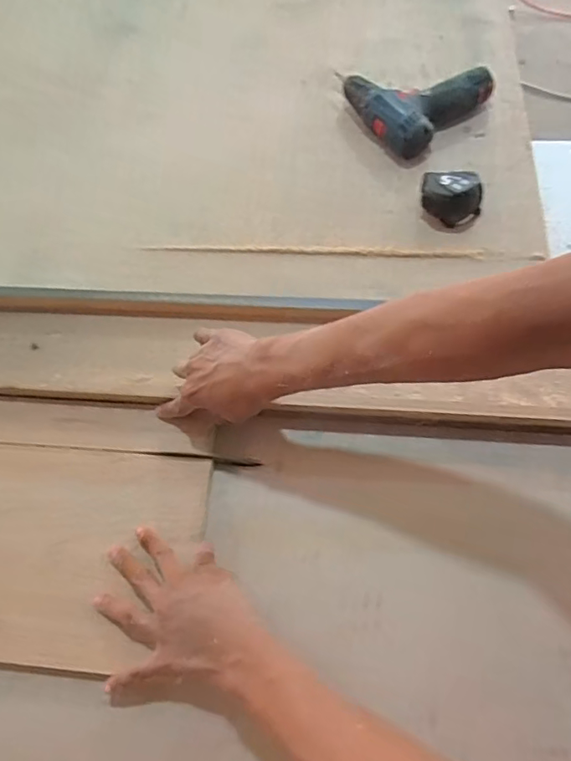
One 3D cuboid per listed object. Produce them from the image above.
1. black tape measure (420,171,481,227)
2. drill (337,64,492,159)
[{"bbox_3d":[0.219,-0.245,0.683,0.081,0.048,0.063,17,68,10],"label":"black tape measure"},{"bbox_3d":[0.182,-0.427,0.768,0.175,0.053,0.173,-39,69,-14],"label":"drill"}]

